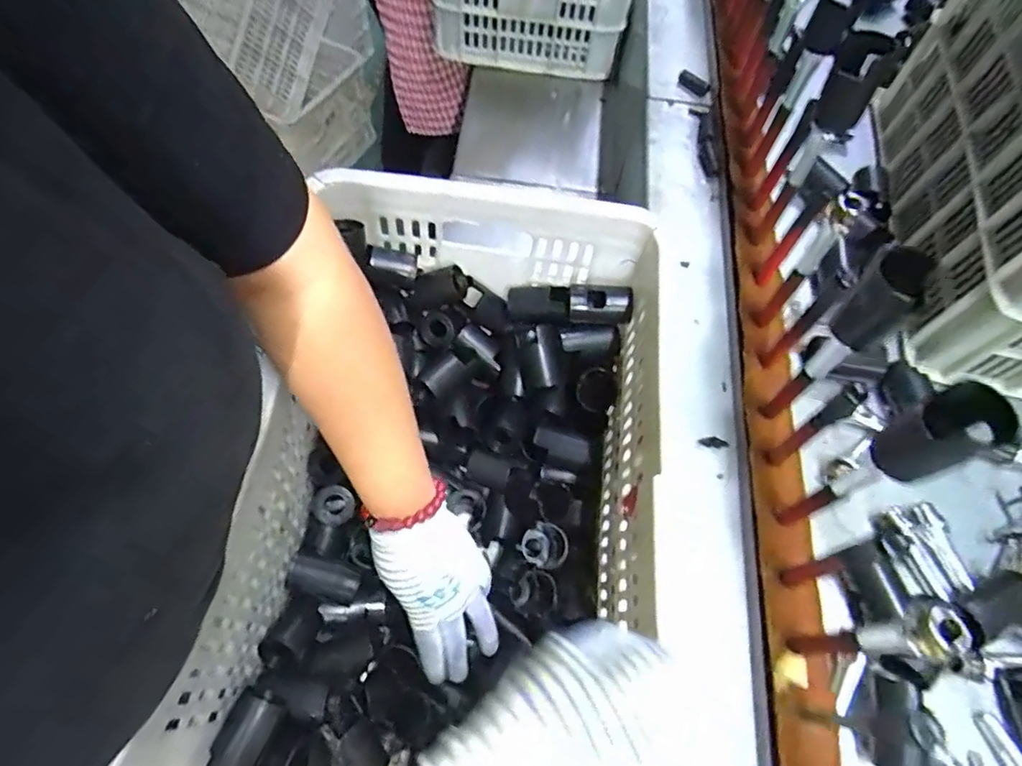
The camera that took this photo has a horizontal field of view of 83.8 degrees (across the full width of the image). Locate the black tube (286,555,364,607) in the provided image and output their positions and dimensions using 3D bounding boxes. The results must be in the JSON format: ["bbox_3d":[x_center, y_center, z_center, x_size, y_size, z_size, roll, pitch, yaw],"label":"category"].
[{"bbox_3d":[-0.182,0.195,0.559,0.069,0.031,0.034,14,64,4],"label":"black tube"}]

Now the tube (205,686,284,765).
[{"bbox_3d":[-0.215,0.290,0.463,0.031,0.040,0.068,20,64,7],"label":"tube"}]

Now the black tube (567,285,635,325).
[{"bbox_3d":[0.094,-0.082,0.602,0.066,0.028,0.036,6,64,0],"label":"black tube"}]

